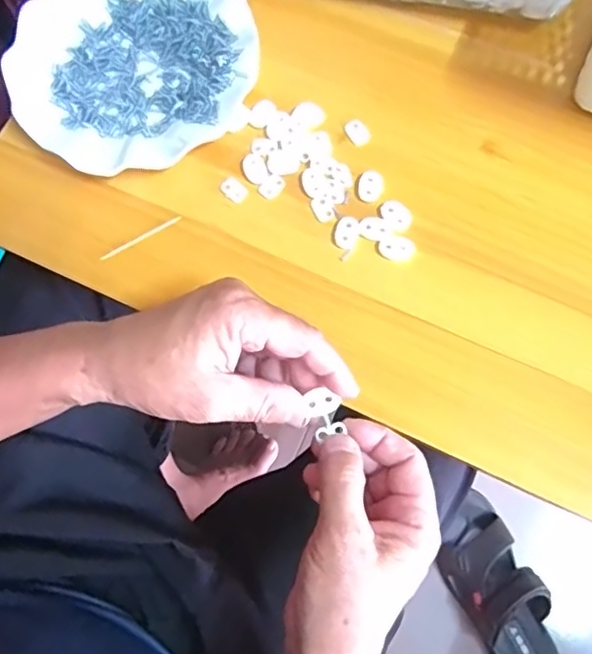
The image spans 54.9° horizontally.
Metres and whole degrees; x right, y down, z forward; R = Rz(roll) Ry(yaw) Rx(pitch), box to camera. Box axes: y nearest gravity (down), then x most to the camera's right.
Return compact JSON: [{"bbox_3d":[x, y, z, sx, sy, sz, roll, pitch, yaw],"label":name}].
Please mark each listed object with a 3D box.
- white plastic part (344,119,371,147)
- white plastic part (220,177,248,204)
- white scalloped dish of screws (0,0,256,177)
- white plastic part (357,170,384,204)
[{"bbox_3d":[0.046,-0.145,0.424,0.016,0.004,0.022,-29,76,-6],"label":"white plastic part"},{"bbox_3d":[-0.045,-0.100,0.417,0.020,0.004,0.013,40,80,11],"label":"white plastic part"},{"bbox_3d":[-0.123,-0.201,0.433,0.177,0.019,0.180,0,75,2],"label":"white scalloped dish of screws"},{"bbox_3d":[0.053,-0.101,0.409,0.017,0.004,0.024,7,76,4],"label":"white plastic part"}]

